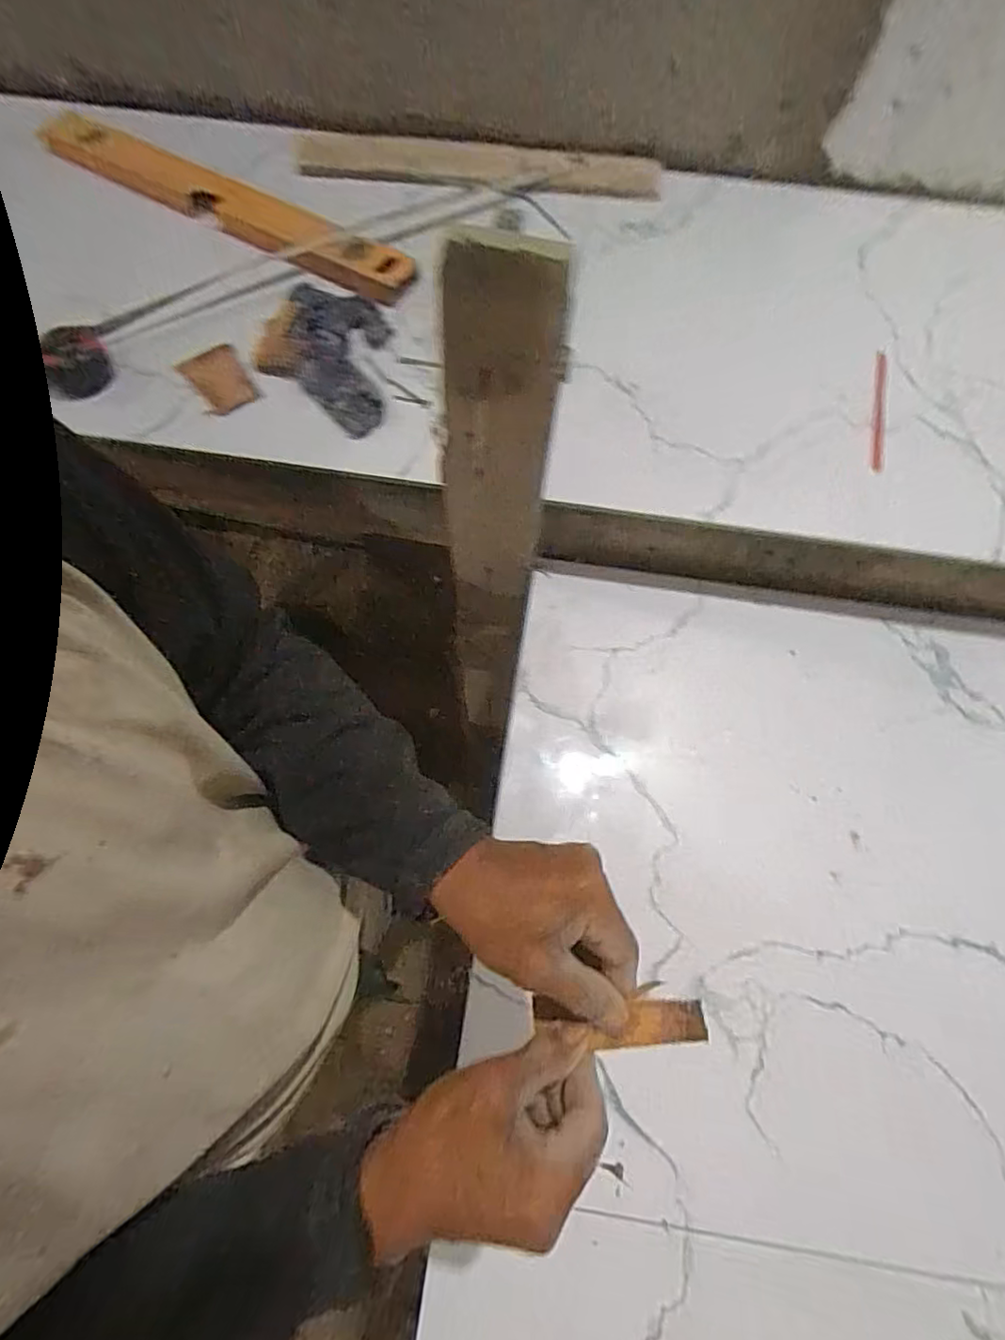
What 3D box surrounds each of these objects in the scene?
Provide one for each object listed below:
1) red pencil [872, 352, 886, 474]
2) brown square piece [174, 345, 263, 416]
[{"bbox_3d":[0.419,-0.289,0.654,0.016,0.011,0.181,13,67,5],"label":"red pencil"},{"bbox_3d":[-0.311,-0.318,0.650,0.060,0.012,0.096,-32,71,-14],"label":"brown square piece"}]

